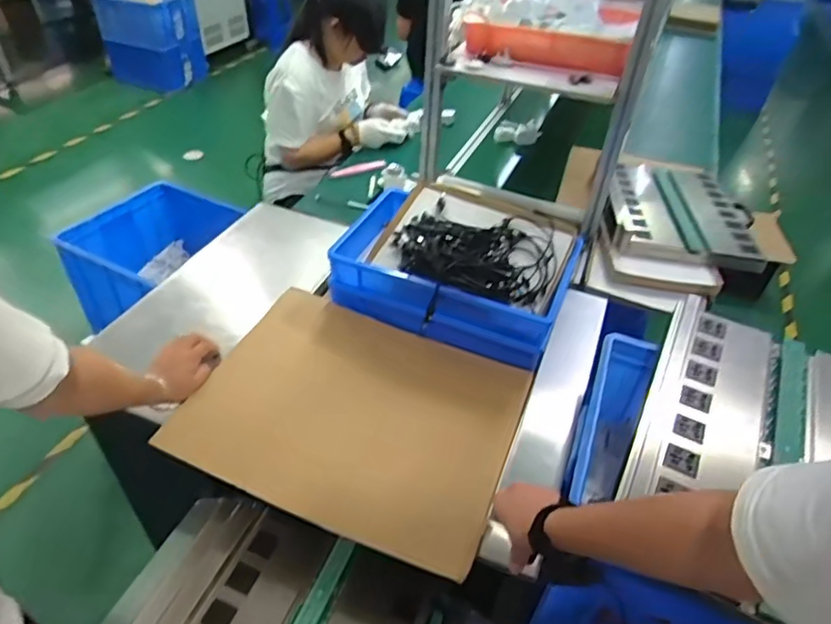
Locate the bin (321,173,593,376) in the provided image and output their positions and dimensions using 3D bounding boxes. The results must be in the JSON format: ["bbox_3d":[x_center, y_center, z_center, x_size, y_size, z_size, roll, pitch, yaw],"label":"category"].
[{"bbox_3d":[0.086,-0.102,1.160,0.436,0.138,0.311,18,44,15],"label":"bin"}]

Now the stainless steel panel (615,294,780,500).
[{"bbox_3d":[0.436,0.129,0.839,0.167,0.037,0.393,22,45,19],"label":"stainless steel panel"}]

